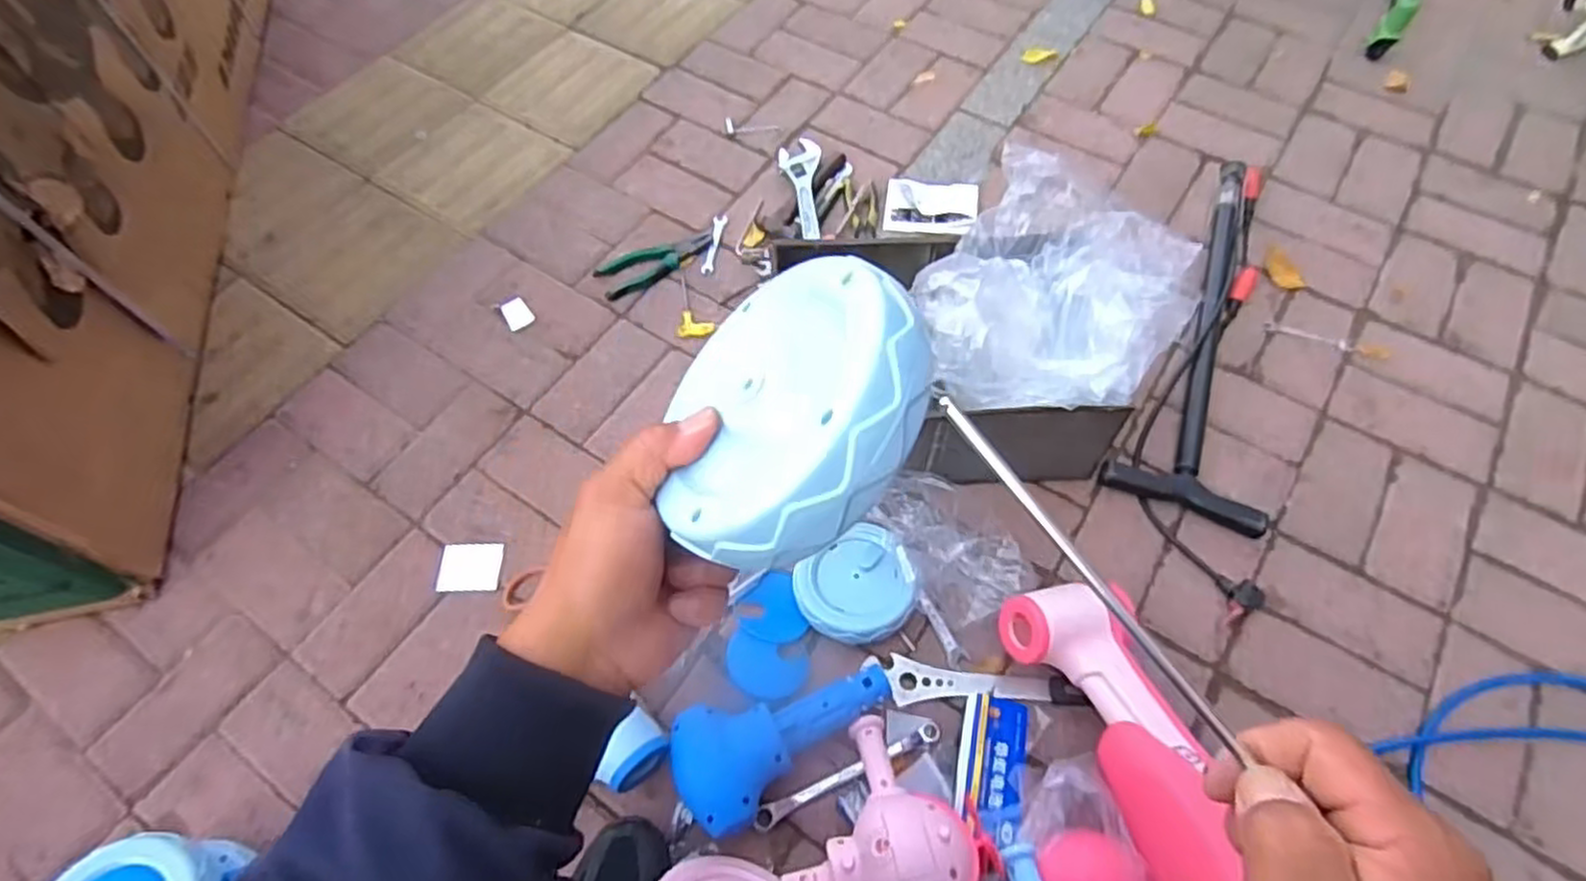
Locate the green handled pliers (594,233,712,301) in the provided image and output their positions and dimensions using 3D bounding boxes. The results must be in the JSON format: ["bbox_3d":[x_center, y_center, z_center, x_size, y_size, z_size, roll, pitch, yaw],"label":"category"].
[{"bbox_3d":[-0.208,-0.276,1.151,0.180,0.015,0.075,-25,65,-12],"label":"green handled pliers"}]

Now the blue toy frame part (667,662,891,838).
[{"bbox_3d":[-0.003,0.322,0.791,0.237,0.071,0.124,-12,63,-5],"label":"blue toy frame part"}]

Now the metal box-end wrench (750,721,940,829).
[{"bbox_3d":[0.061,0.355,0.804,0.218,0.018,0.022,-23,64,-11],"label":"metal box-end wrench"}]

